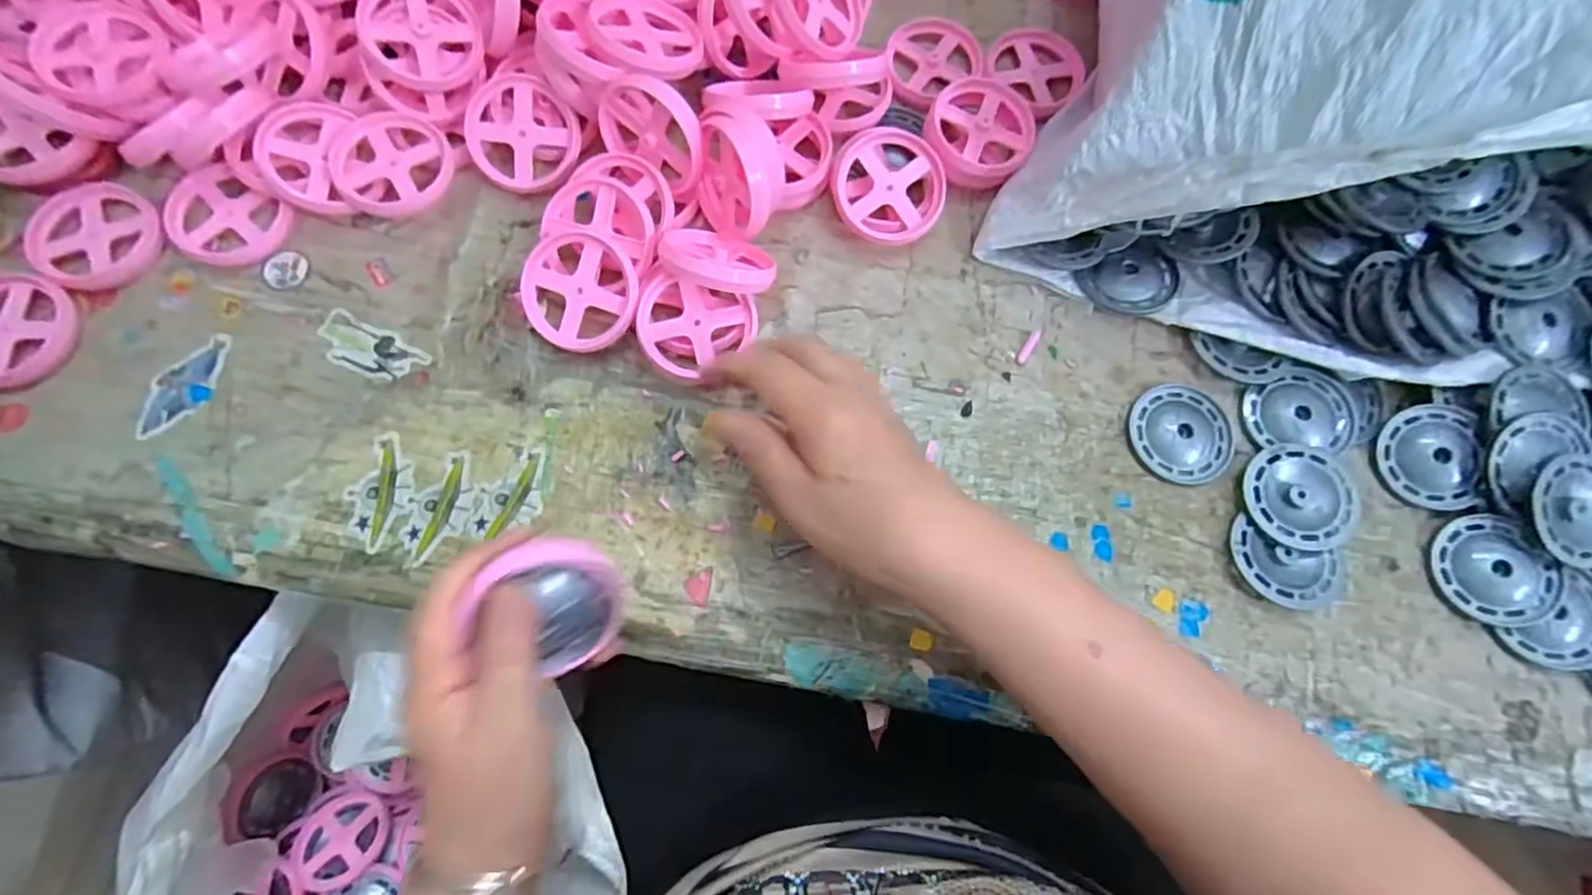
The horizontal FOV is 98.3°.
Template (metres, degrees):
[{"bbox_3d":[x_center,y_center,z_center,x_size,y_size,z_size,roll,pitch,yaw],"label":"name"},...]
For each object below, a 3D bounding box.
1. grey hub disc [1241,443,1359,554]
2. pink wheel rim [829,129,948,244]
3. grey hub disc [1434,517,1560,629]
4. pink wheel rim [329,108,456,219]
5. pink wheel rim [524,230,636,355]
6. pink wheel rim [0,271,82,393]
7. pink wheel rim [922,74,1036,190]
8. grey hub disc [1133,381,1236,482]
[{"bbox_3d":[0.270,0.026,0.369,0.052,0.014,0.055,0,75,-1],"label":"grey hub disc"},{"bbox_3d":[0.054,-0.152,0.405,0.066,0.017,0.066,0,90,0],"label":"pink wheel rim"},{"bbox_3d":[0.367,0.065,0.362,0.049,0.007,0.057,-33,71,5],"label":"grey hub disc"},{"bbox_3d":[-0.231,-0.162,0.395,0.064,0.011,0.061,1,80,-5],"label":"pink wheel rim"},{"bbox_3d":[-0.117,-0.085,0.378,0.063,0.011,0.063,15,100,5],"label":"pink wheel rim"},{"bbox_3d":[-0.430,-0.063,0.372,0.067,0.009,0.063,16,75,3],"label":"pink wheel rim"},{"bbox_3d":[0.110,-0.189,0.419,0.065,0.024,0.065,15,75,3],"label":"pink wheel rim"},{"bbox_3d":[0.215,-0.008,0.382,0.055,0.004,0.054,0,75,-1],"label":"grey hub disc"}]

